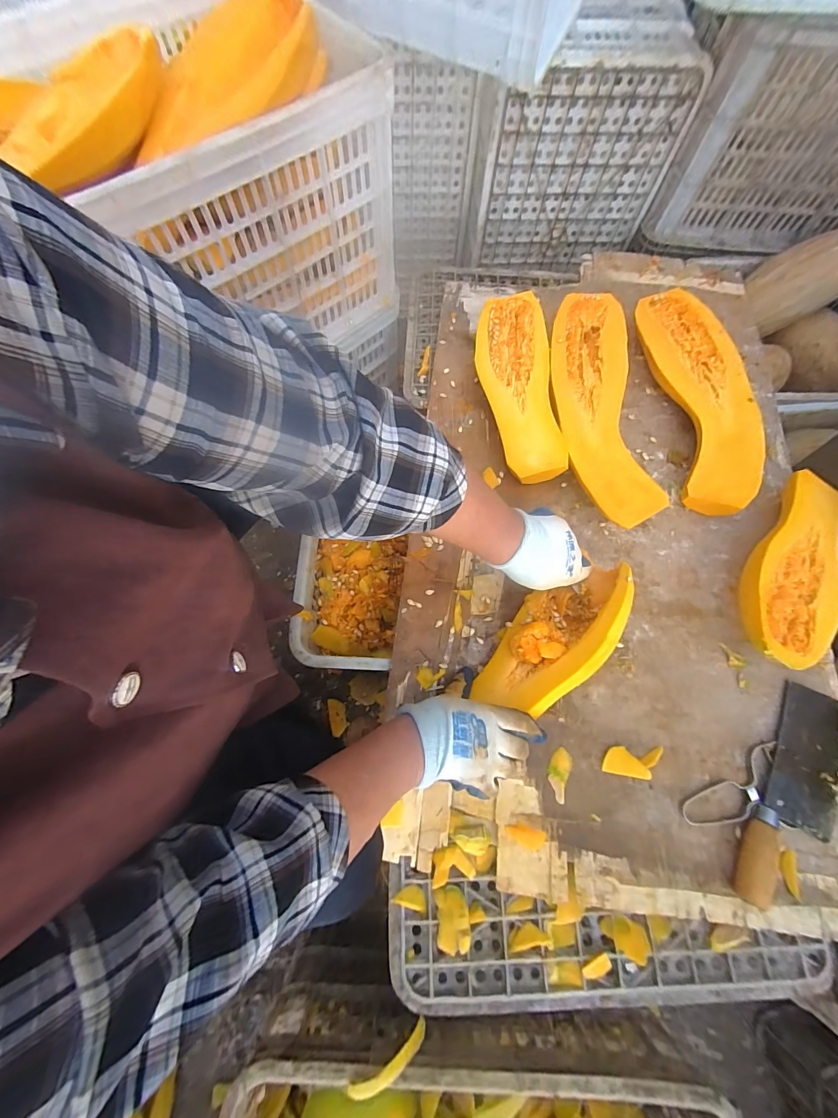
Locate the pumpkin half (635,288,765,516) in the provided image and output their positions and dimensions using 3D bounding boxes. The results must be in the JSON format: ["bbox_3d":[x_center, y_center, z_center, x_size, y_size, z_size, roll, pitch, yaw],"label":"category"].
[{"bbox_3d":[0.471,-0.280,0.624,0.142,0.074,0.440,-2,73,-4],"label":"pumpkin half"}]

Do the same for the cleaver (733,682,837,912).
[{"bbox_3d":[0.474,0.292,0.455,0.092,0.042,0.283,34,74,7],"label":"cleaver"}]

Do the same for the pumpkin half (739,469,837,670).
[{"bbox_3d":[0.534,0.009,0.522,0.143,0.074,0.316,40,75,11],"label":"pumpkin half"}]

